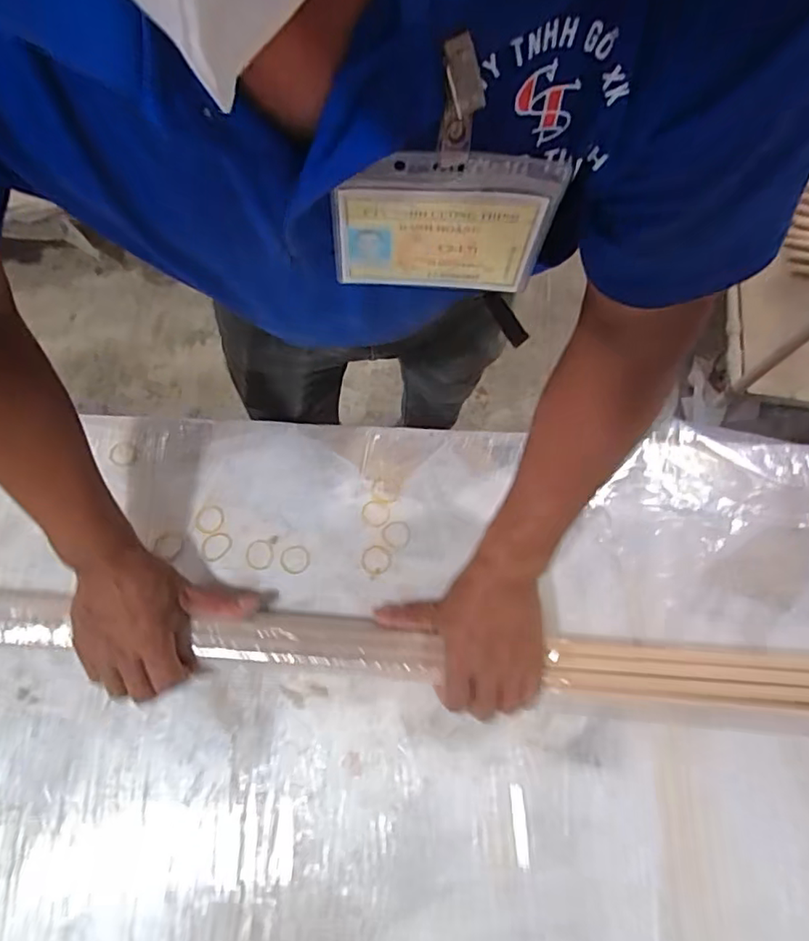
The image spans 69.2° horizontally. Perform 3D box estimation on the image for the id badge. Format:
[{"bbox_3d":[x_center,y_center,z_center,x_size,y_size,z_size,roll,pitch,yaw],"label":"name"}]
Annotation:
[{"bbox_3d":[0.016,-0.114,0.271,0.096,0.081,0.013,2,69,-3],"label":"id badge"}]

